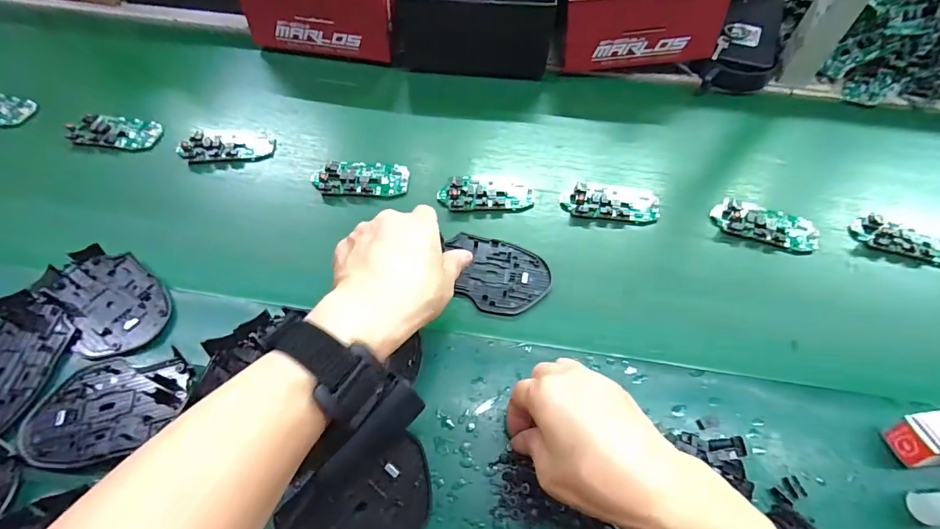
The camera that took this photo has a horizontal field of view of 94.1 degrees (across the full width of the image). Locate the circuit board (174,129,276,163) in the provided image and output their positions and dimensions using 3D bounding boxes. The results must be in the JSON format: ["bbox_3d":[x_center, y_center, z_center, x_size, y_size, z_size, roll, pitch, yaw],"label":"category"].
[{"bbox_3d":[-0.262,-0.129,0.474,0.096,0.015,0.039,-9,57,-10],"label":"circuit board"}]

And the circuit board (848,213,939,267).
[{"bbox_3d":[0.442,-0.023,0.441,0.100,0.016,0.042,20,57,10],"label":"circuit board"}]

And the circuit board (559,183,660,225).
[{"bbox_3d":[0.145,-0.063,0.453,0.099,0.018,0.045,3,56,-1],"label":"circuit board"}]

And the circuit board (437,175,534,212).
[{"bbox_3d":[0.018,-0.077,0.449,0.096,0.015,0.043,-5,57,-7],"label":"circuit board"}]

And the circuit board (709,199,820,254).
[{"bbox_3d":[0.297,-0.039,0.443,0.096,0.013,0.045,14,56,6],"label":"circuit board"}]

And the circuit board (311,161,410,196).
[{"bbox_3d":[-0.114,-0.091,0.457,0.098,0.011,0.044,-3,56,-5],"label":"circuit board"}]

